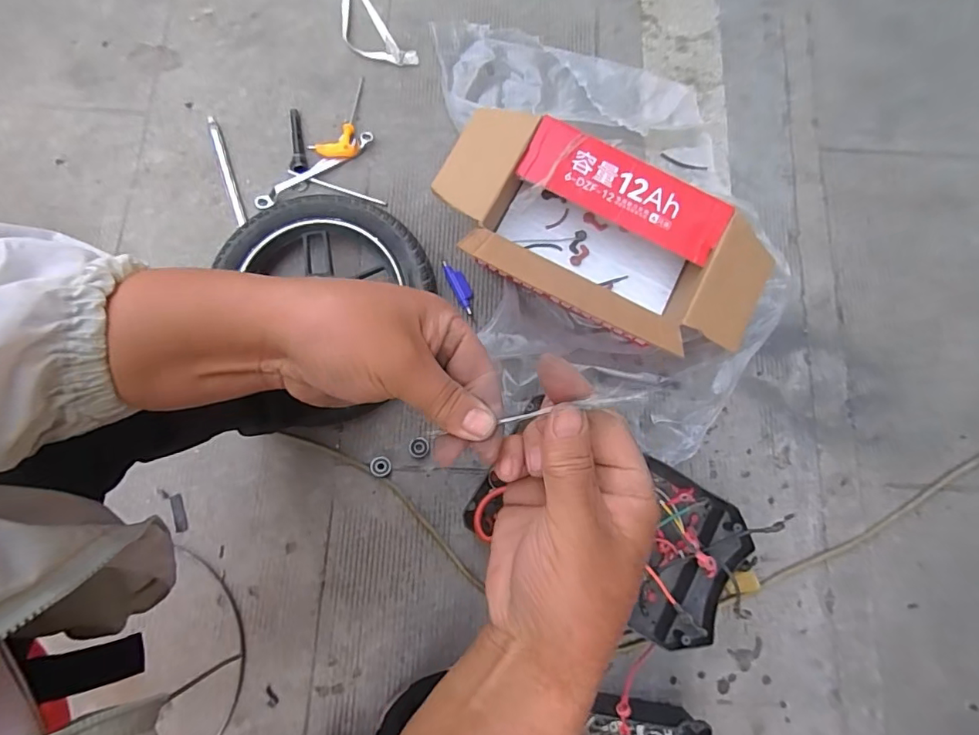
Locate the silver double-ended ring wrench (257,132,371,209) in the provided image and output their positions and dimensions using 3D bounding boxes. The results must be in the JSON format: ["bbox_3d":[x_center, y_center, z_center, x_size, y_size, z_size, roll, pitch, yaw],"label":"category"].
[{"bbox_3d":[-0.307,-0.348,0.887,0.234,0.011,0.023,-34,81,-8],"label":"silver double-ended ring wrench"}]

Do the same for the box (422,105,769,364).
[{"bbox_3d":[0.153,-0.184,0.773,0.517,0.194,0.289,29,77,5],"label":"box"}]

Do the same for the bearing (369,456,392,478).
[{"bbox_3d":[-0.166,0.152,0.769,0.031,0.016,0.032,0,78,-1],"label":"bearing"}]

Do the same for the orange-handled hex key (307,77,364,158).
[{"bbox_3d":[-0.279,-0.458,0.919,0.086,0.025,0.173,-1,78,-1],"label":"orange-handled hex key"}]

